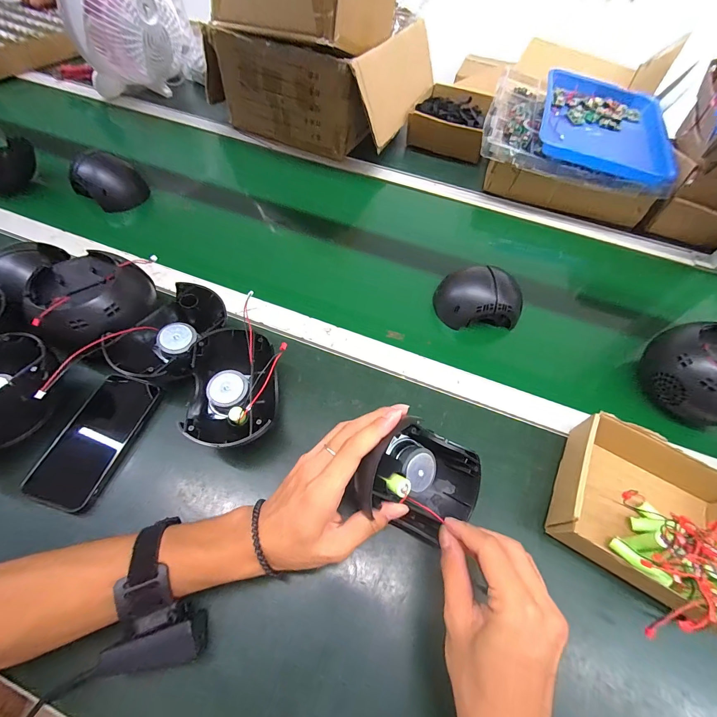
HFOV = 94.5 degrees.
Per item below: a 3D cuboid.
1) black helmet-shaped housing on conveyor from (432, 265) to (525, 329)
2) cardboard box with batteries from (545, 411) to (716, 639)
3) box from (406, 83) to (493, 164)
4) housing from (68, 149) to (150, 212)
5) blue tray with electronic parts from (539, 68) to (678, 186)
[{"bbox_3d":[0.180,-0.095,0.488,0.116,0.067,0.086,0,58,-3],"label":"black helmet-shaped housing on conveyor"},{"bbox_3d":[0.295,0.164,0.331,0.168,0.062,0.165,29,61,14],"label":"cardboard box with batteries"},{"bbox_3d":[0.219,-0.575,0.802,0.155,0.068,0.225,21,59,10],"label":"box"},{"bbox_3d":[-0.438,-0.310,0.584,0.103,0.084,0.049,-27,63,-19],"label":"housing"},{"bbox_3d":[0.501,-0.482,0.678,0.252,0.046,0.331,19,59,9],"label":"blue tray with electronic parts"}]

